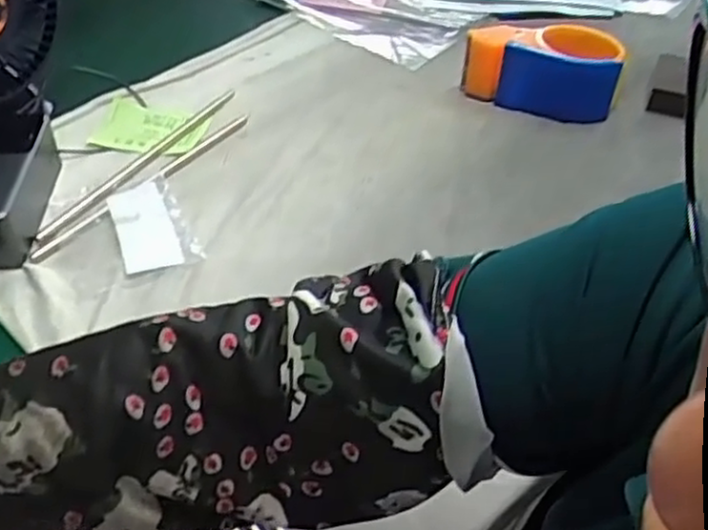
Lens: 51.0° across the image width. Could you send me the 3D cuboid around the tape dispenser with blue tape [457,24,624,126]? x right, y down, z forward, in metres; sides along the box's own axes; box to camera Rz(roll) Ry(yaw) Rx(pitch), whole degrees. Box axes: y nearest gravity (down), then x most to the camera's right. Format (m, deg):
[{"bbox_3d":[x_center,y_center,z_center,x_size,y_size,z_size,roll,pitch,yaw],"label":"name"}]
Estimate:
[{"bbox_3d":[0.176,-0.189,0.696,0.139,0.062,0.084,8,46,9],"label":"tape dispenser with blue tape"}]

